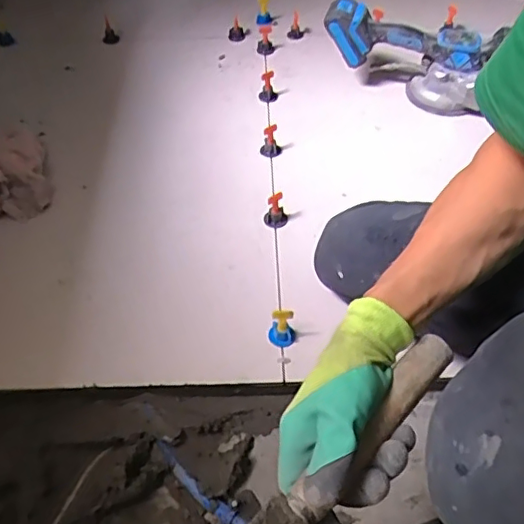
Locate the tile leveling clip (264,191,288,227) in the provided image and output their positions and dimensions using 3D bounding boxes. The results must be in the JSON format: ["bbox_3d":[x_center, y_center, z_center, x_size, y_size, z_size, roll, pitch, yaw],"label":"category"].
[{"bbox_3d":[0.020,-0.076,0.806,0.033,0.057,0.029,-1,49,1],"label":"tile leveling clip"}]

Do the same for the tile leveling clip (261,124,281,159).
[{"bbox_3d":[0.014,-0.195,0.895,0.032,0.051,0.033,-1,49,1],"label":"tile leveling clip"}]

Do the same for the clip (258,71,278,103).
[{"bbox_3d":[0.011,-0.311,0.992,0.033,0.050,0.032,-1,49,1],"label":"clip"}]

